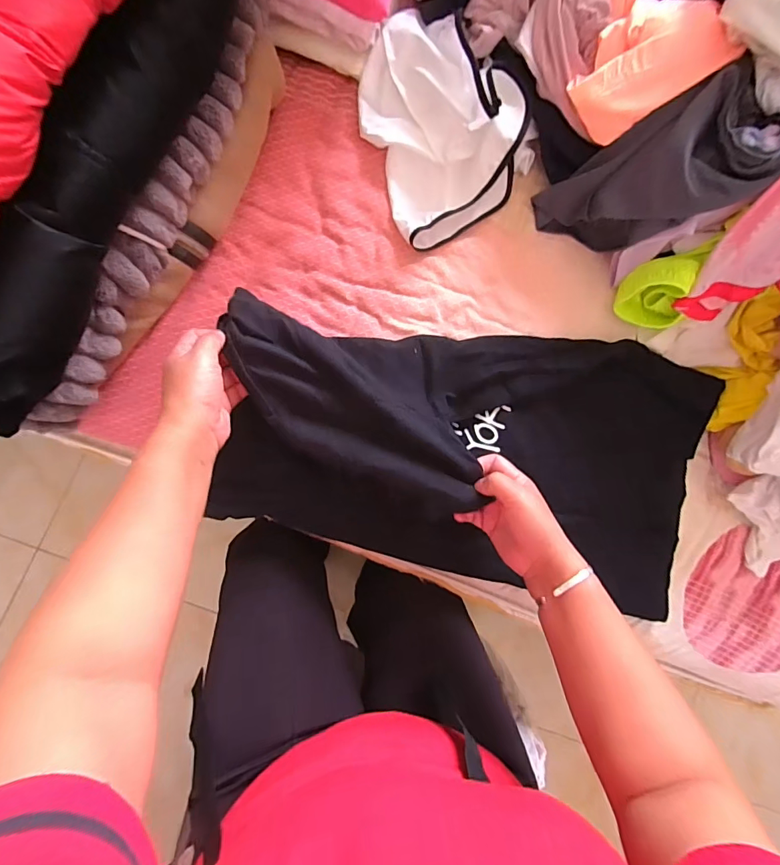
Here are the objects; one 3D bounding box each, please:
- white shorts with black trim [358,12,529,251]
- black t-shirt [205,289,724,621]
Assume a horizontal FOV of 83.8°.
[{"bbox_3d":[0.068,-0.360,0.503,0.179,0.083,0.230,-23,92,-10],"label":"white shorts with black trim"},{"bbox_3d":[0.110,0.034,0.515,0.573,0.107,0.298,5,87,-14],"label":"black t-shirt"}]

